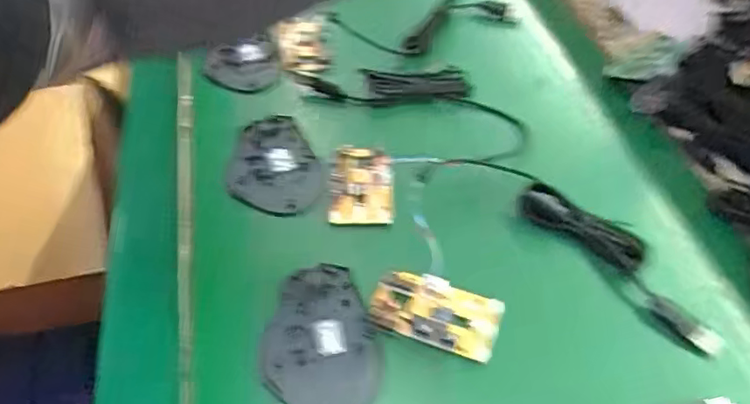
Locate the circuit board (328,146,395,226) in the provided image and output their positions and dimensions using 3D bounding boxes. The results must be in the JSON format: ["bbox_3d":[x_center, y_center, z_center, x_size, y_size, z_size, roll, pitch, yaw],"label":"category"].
[{"bbox_3d":[-0.010,-0.017,0.463,0.048,0.009,0.076,-2,50,2],"label":"circuit board"}]

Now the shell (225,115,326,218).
[{"bbox_3d":[-0.085,-0.029,0.480,0.073,0.012,0.107,-22,52,-15],"label":"shell"}]

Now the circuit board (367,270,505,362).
[{"bbox_3d":[0.040,0.071,0.386,0.082,0.008,0.044,16,52,16],"label":"circuit board"}]

